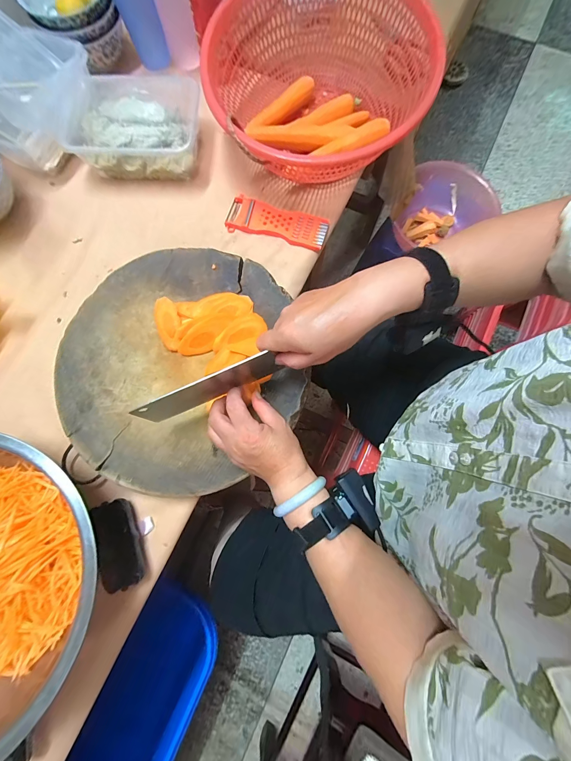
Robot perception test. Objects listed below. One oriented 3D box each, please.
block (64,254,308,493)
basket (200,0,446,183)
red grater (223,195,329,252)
[{"bbox_3d":[-0.149,-0.021,0.427,0.330,0.056,0.341,-13,78,-2],"label":"block"},{"bbox_3d":[0.053,-0.457,0.470,0.336,0.125,0.326,0,78,1],"label":"basket"},{"bbox_3d":[-0.015,-0.269,0.498,0.168,0.013,0.062,17,79,4],"label":"red grater"}]

